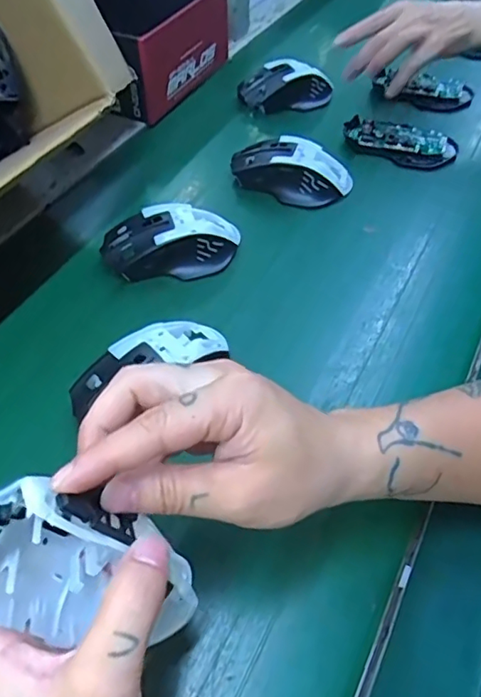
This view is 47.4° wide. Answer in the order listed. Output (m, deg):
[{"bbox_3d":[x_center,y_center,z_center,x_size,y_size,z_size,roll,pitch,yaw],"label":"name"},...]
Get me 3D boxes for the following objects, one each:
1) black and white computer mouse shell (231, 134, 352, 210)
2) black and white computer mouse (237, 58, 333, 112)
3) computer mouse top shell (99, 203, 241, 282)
[{"bbox_3d":[0.046,-0.168,0.520,0.114,0.040,0.057,13,54,10],"label":"black and white computer mouse shell"},{"bbox_3d":[0.052,-0.295,0.621,0.103,0.040,0.050,2,54,3],"label":"black and white computer mouse"},{"bbox_3d":[-0.057,-0.091,0.458,0.112,0.036,0.056,-11,55,-6],"label":"computer mouse top shell"}]

